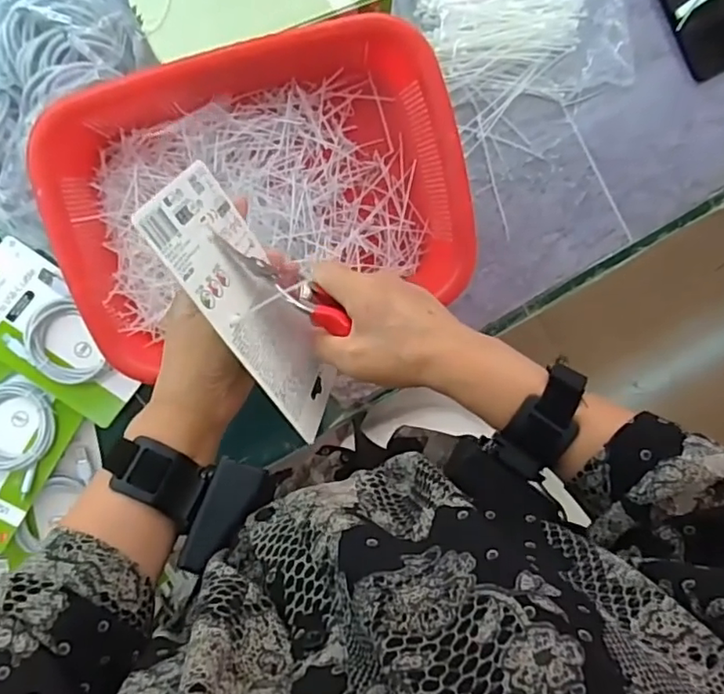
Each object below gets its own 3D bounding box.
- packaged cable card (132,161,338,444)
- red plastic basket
[{"bbox_3d":[-0.066,-0.031,0.396,0.016,0.094,0.176,-22,118,26],"label":"packaged cable card"},{"bbox_3d":[-0.085,-0.122,0.521,0.337,0.079,0.246,-11,100,-1],"label":"red plastic basket"}]

